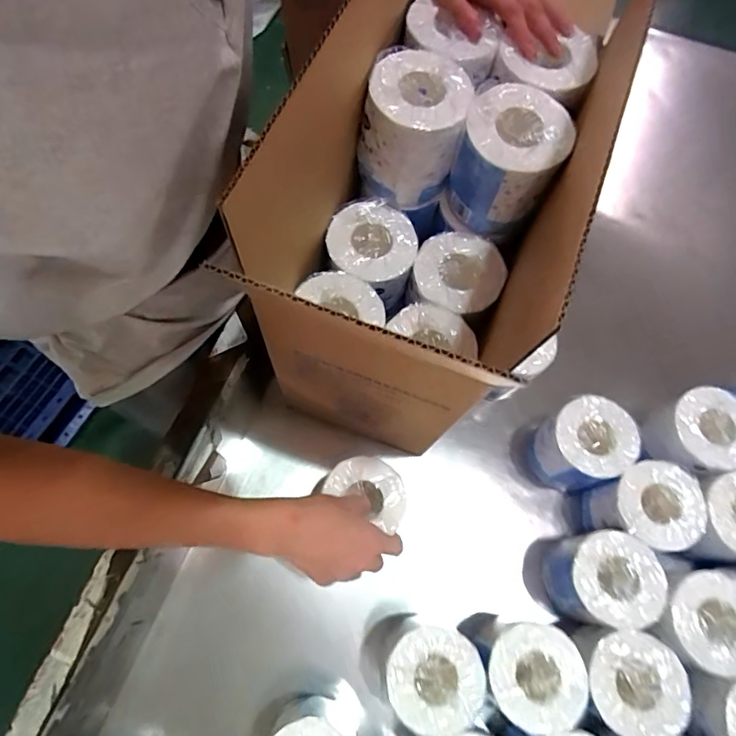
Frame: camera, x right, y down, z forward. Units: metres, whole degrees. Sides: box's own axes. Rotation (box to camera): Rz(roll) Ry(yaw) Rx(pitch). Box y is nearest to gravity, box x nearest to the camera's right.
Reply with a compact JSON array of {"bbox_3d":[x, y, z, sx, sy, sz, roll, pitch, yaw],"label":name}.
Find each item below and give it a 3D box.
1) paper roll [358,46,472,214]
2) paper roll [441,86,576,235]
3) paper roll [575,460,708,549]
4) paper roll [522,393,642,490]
[{"bbox_3d":[0.044,-0.237,0.499,0.094,0.113,0.091,0,70,-1],"label":"paper roll"},{"bbox_3d":[0.137,-0.199,0.492,0.094,0.114,0.089,0,70,-1],"label":"paper roll"},{"bbox_3d":[0.329,0.171,0.602,0.098,0.112,0.091,0,70,-1],"label":"paper roll"},{"bbox_3d":[0.264,0.100,0.624,0.103,0.106,0.096,0,70,-1],"label":"paper roll"}]

